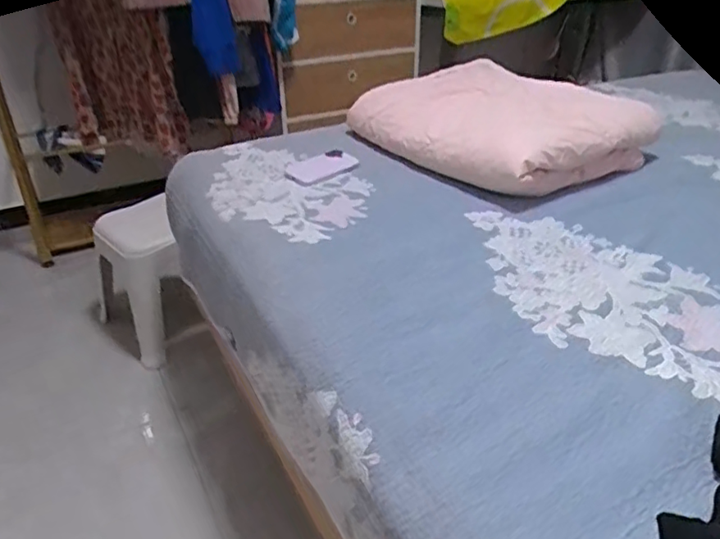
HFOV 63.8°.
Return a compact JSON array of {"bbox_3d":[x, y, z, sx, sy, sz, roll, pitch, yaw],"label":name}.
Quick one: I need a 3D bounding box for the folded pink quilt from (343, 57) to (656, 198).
[{"bbox_3d":[0.266,-0.301,1.197,0.395,0.166,0.523,-26,39,-37],"label":"folded pink quilt"}]

